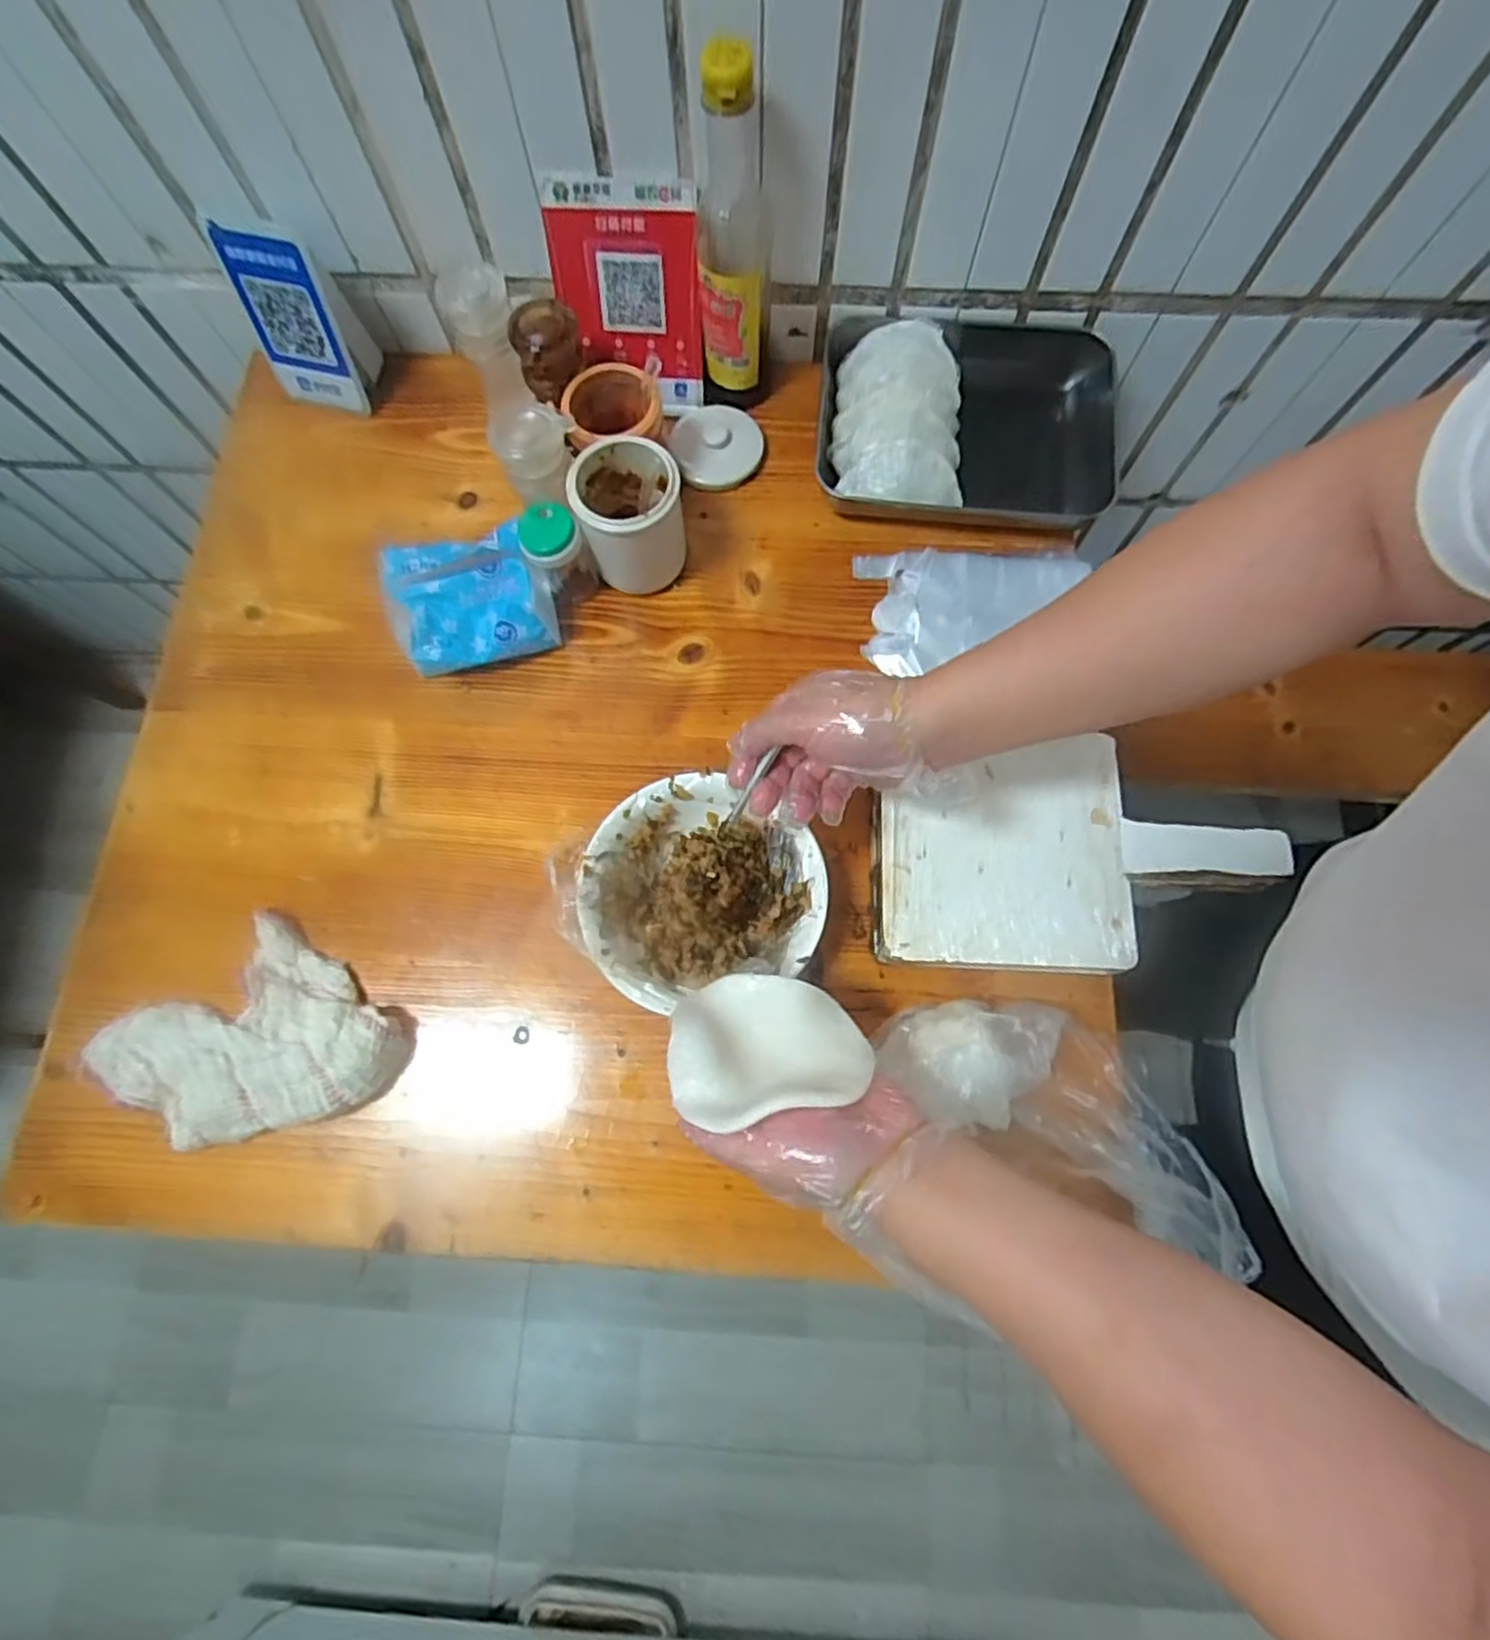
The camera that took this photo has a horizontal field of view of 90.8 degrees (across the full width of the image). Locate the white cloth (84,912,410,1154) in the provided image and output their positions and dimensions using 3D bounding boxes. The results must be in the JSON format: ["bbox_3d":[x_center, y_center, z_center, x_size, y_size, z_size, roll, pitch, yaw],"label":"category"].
[{"bbox_3d":[-0.357,0.165,0.527,0.184,0.029,0.156,36,78,10],"label":"white cloth"}]

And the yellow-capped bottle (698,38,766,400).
[{"bbox_3d":[-0.010,-0.451,0.583,0.058,0.250,0.061,3,74,2],"label":"yellow-capped bottle"}]

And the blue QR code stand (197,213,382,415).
[{"bbox_3d":[-0.397,-0.444,0.645,0.099,0.127,0.068,14,75,5],"label":"blue QR code stand"}]

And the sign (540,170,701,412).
[{"bbox_3d":[-0.100,-0.439,0.623,0.122,0.162,0.012,2,52,1],"label":"sign"}]

